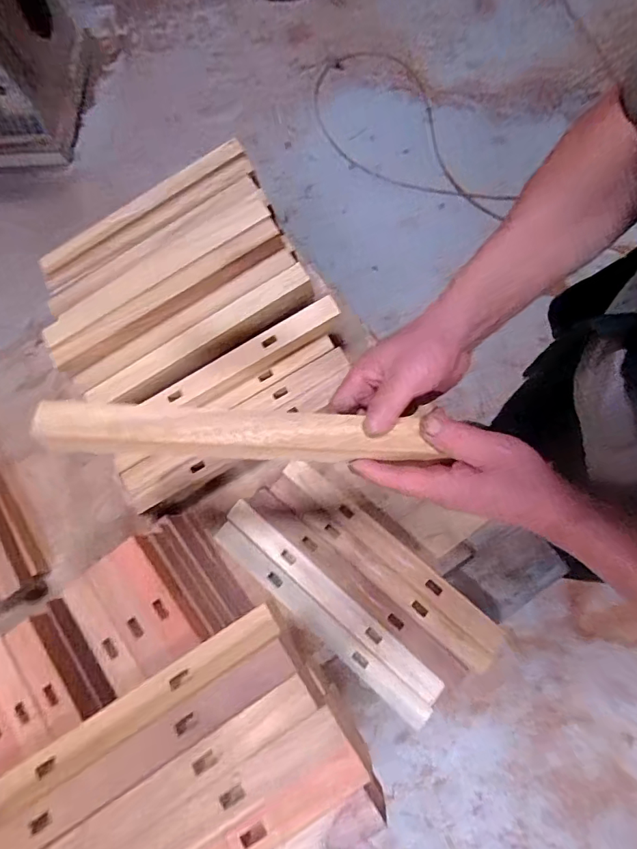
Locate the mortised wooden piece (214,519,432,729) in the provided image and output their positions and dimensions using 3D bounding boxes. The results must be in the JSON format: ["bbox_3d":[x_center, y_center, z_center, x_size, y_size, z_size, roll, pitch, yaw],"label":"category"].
[{"bbox_3d":[-0.002,0.236,0.571,0.324,0.036,0.030,40,85,13],"label":"mortised wooden piece"}]

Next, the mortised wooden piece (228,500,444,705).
[{"bbox_3d":[0.014,0.208,0.571,0.323,0.029,0.029,40,85,13],"label":"mortised wooden piece"}]

